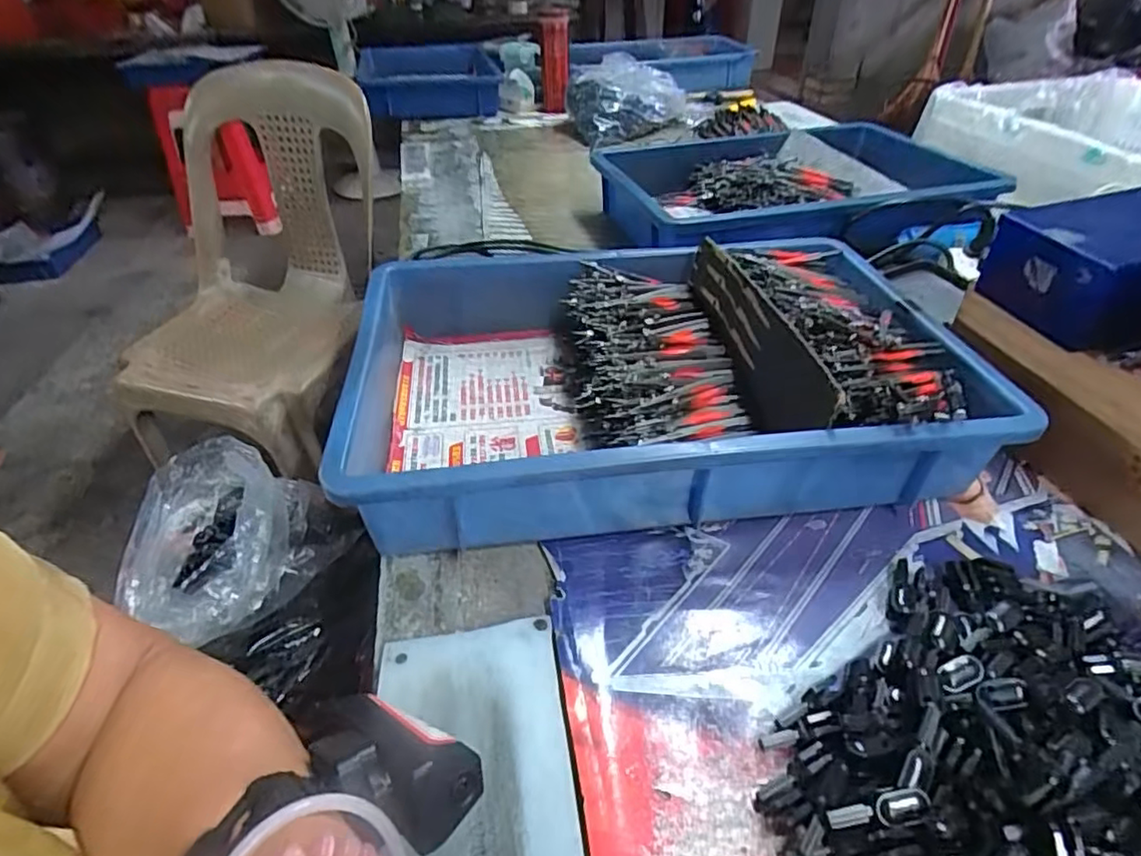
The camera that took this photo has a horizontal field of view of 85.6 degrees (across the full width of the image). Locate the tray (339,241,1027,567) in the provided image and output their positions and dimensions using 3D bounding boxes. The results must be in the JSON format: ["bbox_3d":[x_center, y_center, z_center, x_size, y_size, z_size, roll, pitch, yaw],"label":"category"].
[{"bbox_3d":[0.059,-0.051,0.482,0.425,0.089,0.298,-5,40,-6],"label":"tray"}]

